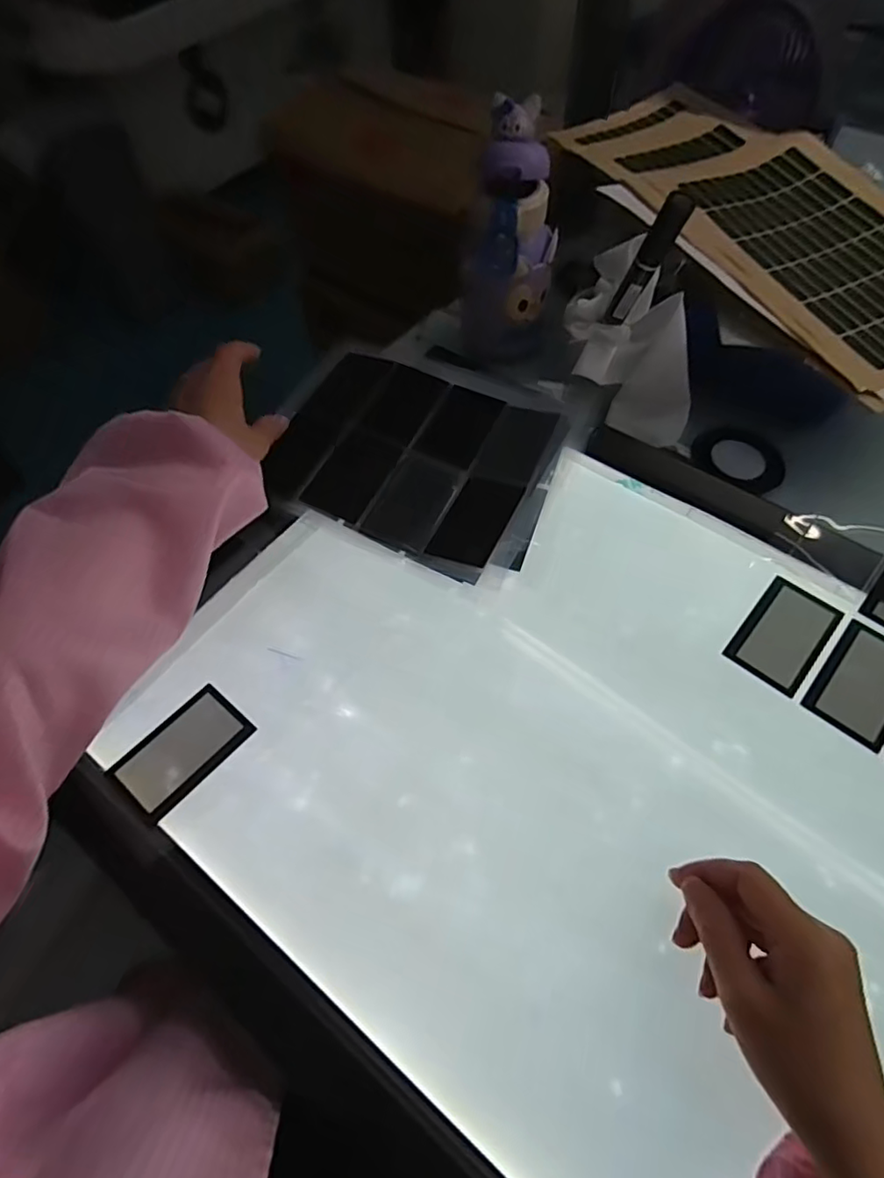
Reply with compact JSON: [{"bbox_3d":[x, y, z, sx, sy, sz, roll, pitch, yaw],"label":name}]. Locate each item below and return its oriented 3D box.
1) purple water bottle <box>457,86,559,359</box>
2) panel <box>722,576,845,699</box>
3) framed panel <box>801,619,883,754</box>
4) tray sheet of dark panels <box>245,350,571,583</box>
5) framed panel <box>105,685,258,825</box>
[{"bbox_3d":[0.061,-0.314,0.546,0.084,0.186,0.082,14,61,10],"label":"purple water bottle"},{"bbox_3d":[0.246,0.032,0.426,0.051,0.004,0.083,37,69,20],"label":"panel"},{"bbox_3d":[0.288,0.064,0.405,0.051,0.005,0.083,37,69,19],"label":"framed panel"},{"bbox_3d":[-0.029,-0.117,0.506,0.223,0.019,0.180,22,65,13],"label":"tray sheet of dark panels"},{"bbox_3d":[-0.172,0.107,0.394,0.051,0.010,0.081,36,69,19],"label":"framed panel"}]

